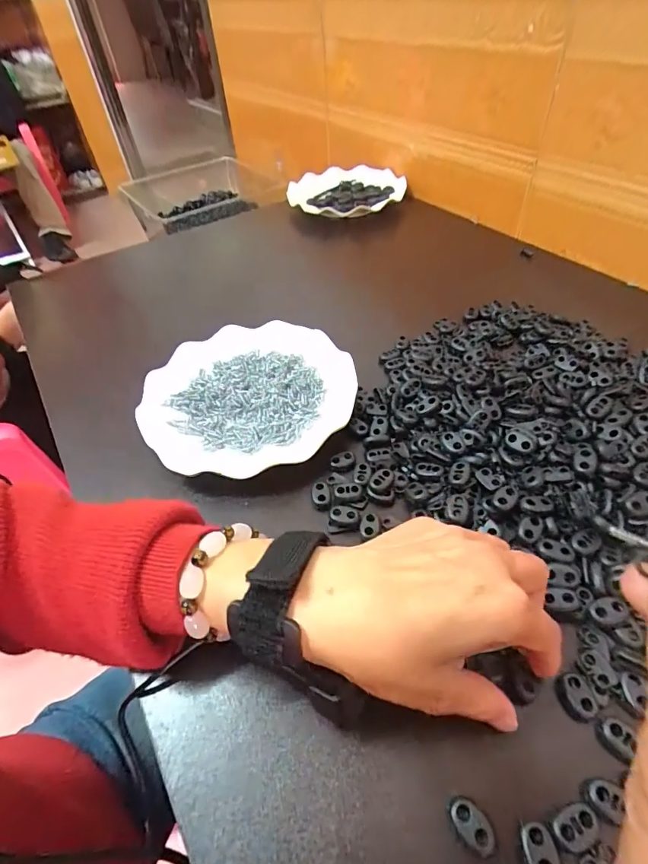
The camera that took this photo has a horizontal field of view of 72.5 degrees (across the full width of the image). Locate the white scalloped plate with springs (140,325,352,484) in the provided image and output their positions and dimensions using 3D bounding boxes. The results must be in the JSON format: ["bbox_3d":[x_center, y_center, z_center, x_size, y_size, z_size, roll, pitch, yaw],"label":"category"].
[{"bbox_3d":[-0.065,-0.037,0.385,0.177,0.013,0.163,-2,48,2],"label":"white scalloped plate with springs"}]

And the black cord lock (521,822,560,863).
[{"bbox_3d":[0.093,0.183,0.191,0.012,0.010,0.020,-3,48,2],"label":"black cord lock"}]

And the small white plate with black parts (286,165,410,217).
[{"bbox_3d":[0.032,-0.370,0.683,0.177,0.030,0.133,-4,51,8],"label":"small white plate with black parts"}]

